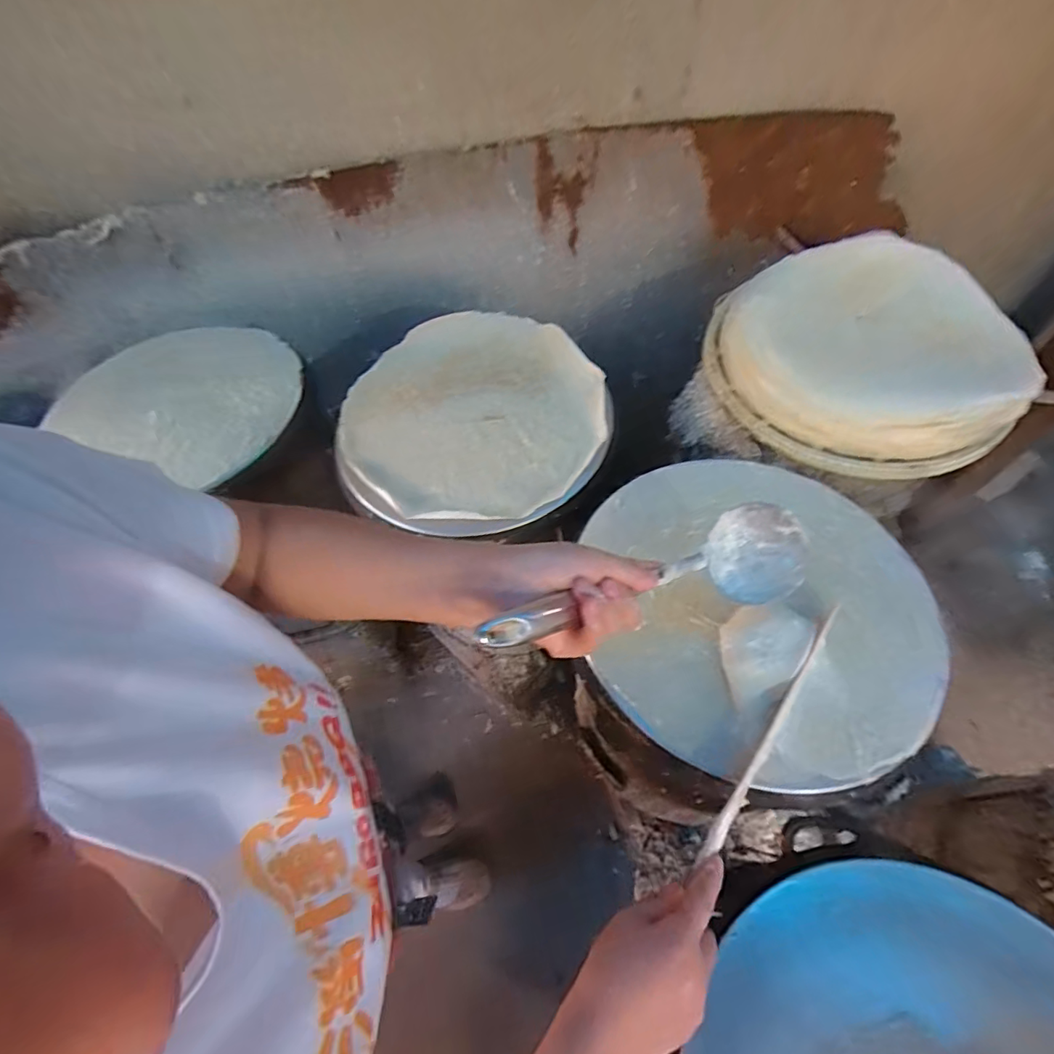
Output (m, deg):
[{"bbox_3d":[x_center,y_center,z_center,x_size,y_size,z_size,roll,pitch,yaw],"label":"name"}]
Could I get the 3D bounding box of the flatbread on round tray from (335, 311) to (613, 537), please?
[{"bbox_3d":[-0.078,-0.151,0.684,0.350,0.042,0.349,-1,58,2],"label":"flatbread on round tray"}]

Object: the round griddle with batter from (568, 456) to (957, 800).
[{"bbox_3d":[0.238,0.068,0.532,0.352,0.036,0.355,-1,58,2],"label":"round griddle with batter"}]

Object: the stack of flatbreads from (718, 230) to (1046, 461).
[{"bbox_3d":[0.459,-0.255,0.698,0.350,0.083,0.353,4,58,5],"label":"stack of flatbreads"}]

